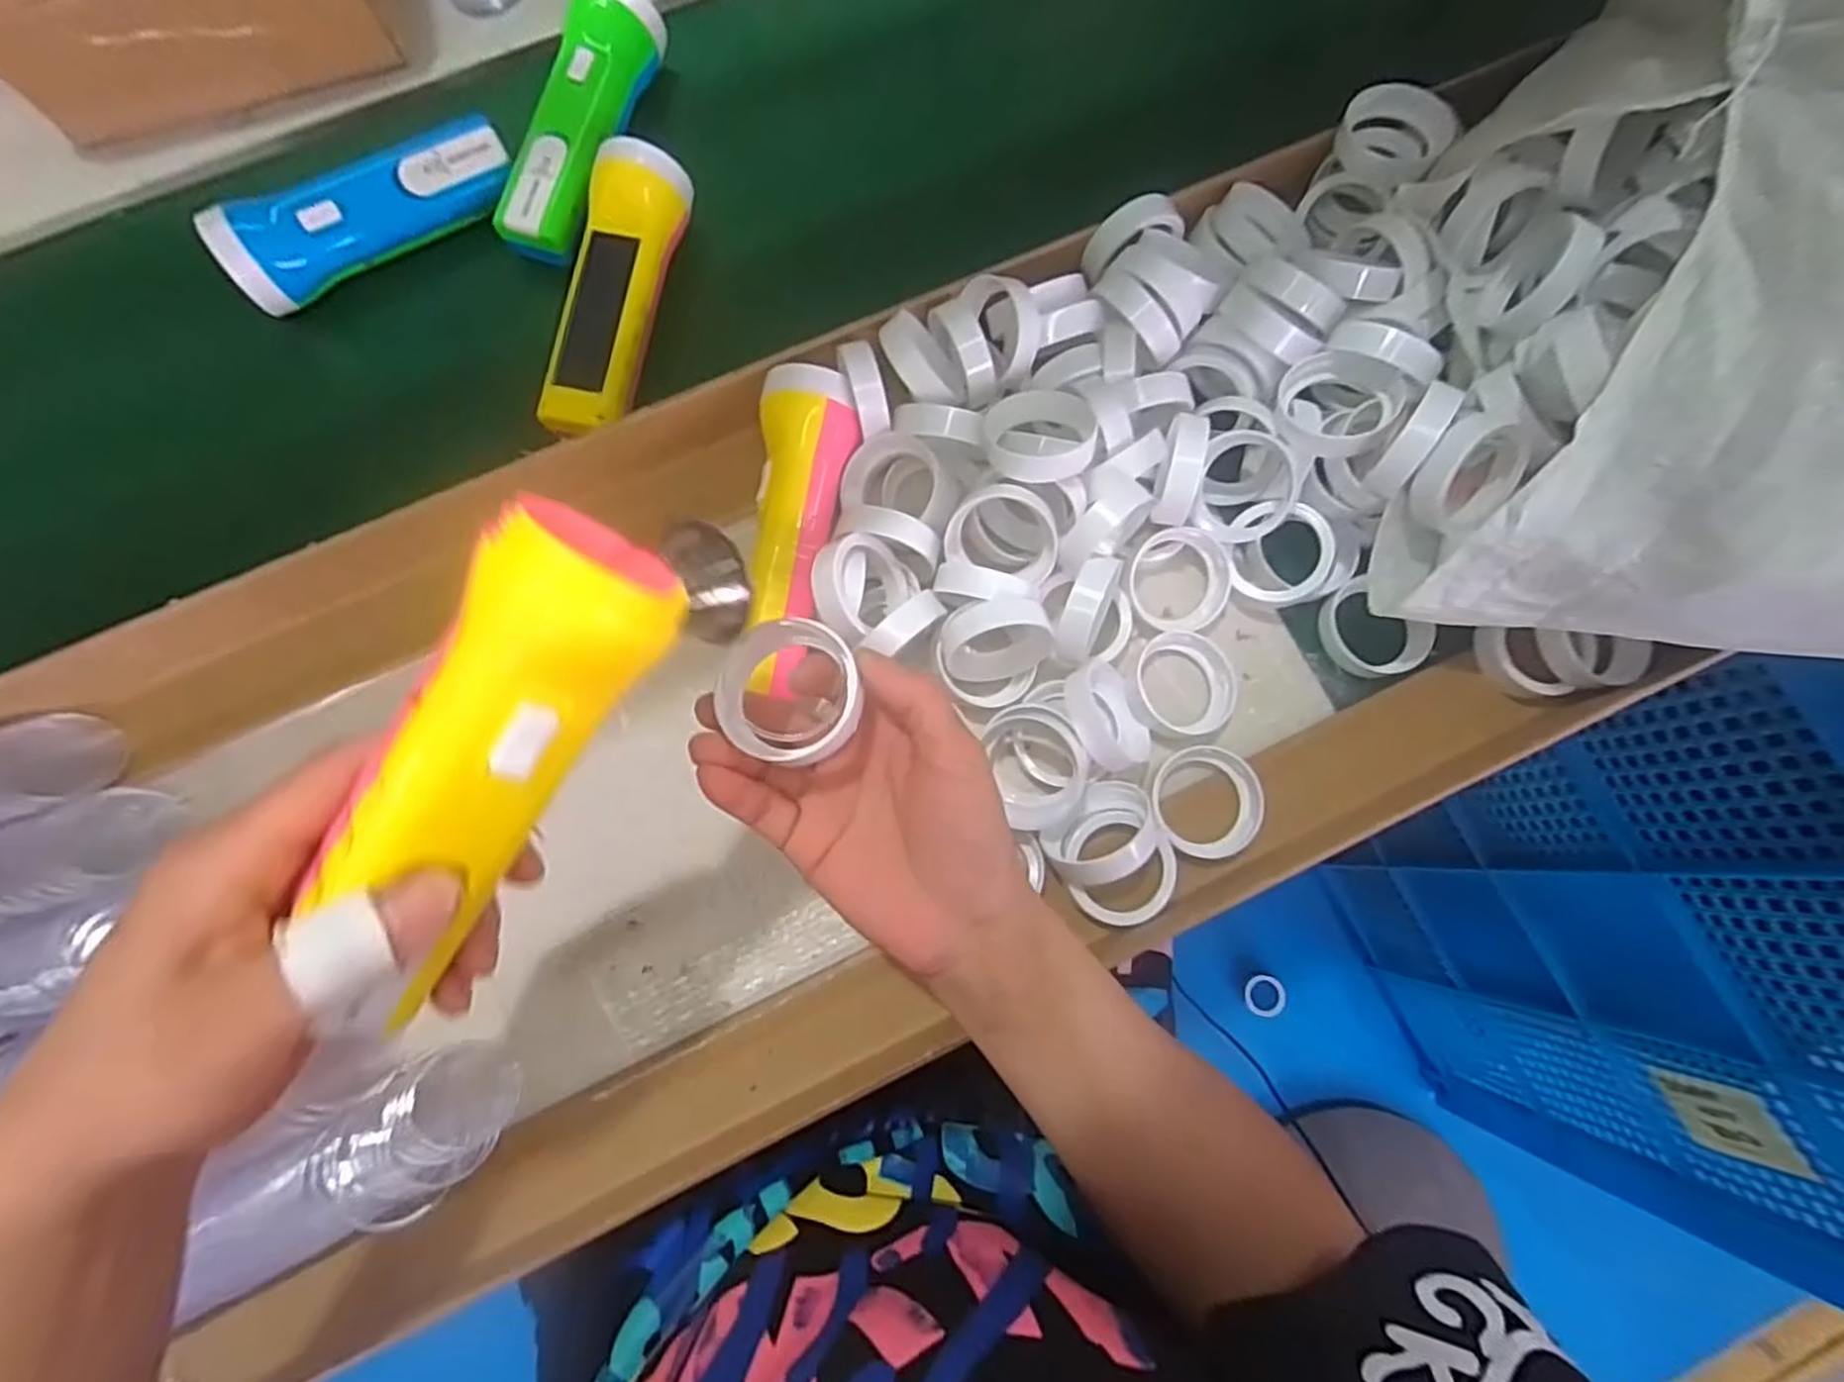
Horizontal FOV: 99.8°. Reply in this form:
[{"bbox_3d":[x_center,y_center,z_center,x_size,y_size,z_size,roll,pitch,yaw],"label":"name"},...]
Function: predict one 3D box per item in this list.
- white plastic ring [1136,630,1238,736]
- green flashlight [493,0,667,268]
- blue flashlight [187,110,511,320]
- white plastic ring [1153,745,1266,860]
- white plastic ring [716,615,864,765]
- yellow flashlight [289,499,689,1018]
[{"bbox_3d":[0.136,-0.004,0.401,0.050,0.014,0.053,0,78,-1],"label":"white plastic ring"},{"bbox_3d":[-0.201,-0.335,0.458,0.049,0.039,0.166,17,78,2],"label":"green flashlight"},{"bbox_3d":[-0.316,-0.276,0.443,0.162,0.046,0.037,-34,81,-8],"label":"blue flashlight"},{"bbox_3d":[0.141,0.054,0.384,0.053,0.013,0.053,0,78,-1],"label":"white plastic ring"},{"bbox_3d":[-0.050,-0.002,0.289,0.052,0.013,0.052,0,78,-1],"label":"white plastic ring"},{"bbox_3d":[-0.117,0.022,0.209,0.038,0.044,0.142,32,93,5],"label":"yellow flashlight"}]

